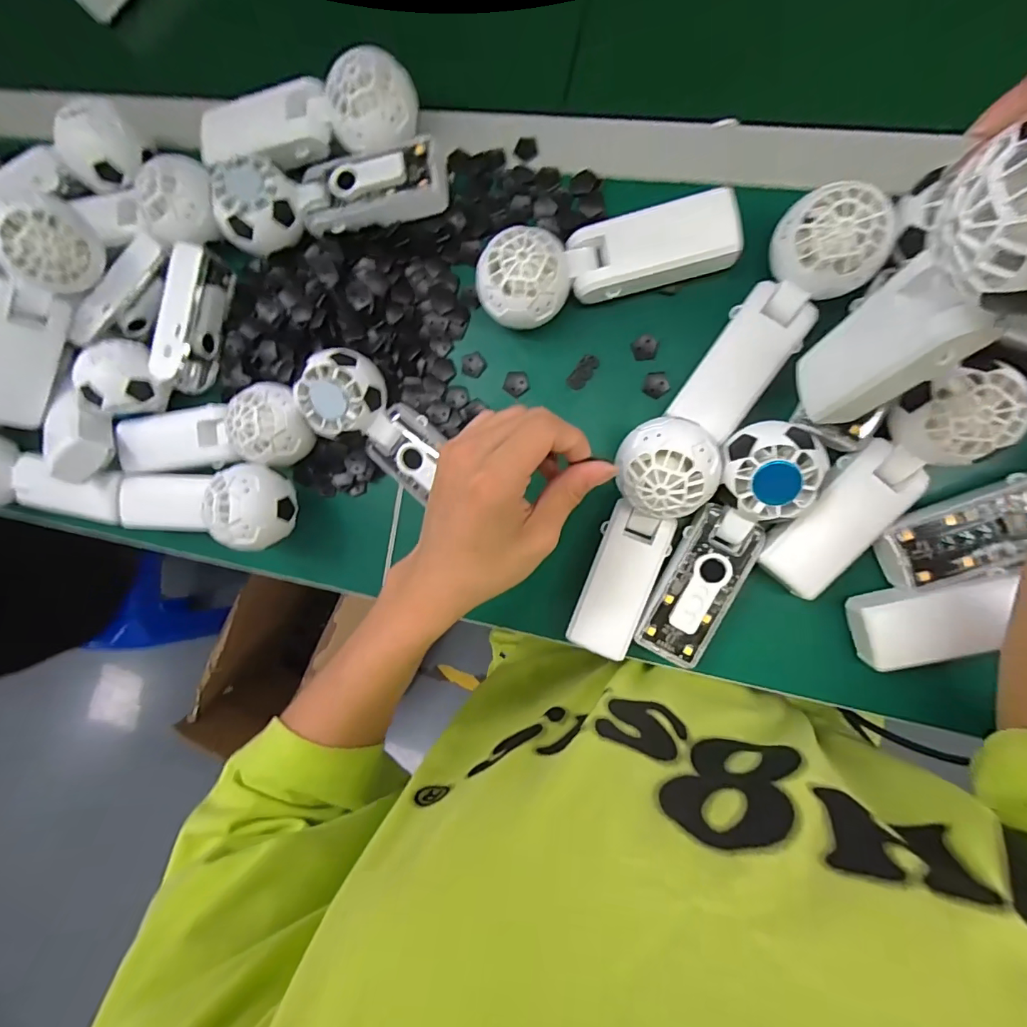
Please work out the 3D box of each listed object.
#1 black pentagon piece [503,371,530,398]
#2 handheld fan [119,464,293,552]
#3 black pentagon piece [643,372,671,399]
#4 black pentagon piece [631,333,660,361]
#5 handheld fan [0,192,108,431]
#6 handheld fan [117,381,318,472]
[{"bbox_3d":[0.003,-0.101,0.374,0.019,0.004,0.019,37,96,8],"label":"black pentagon piece"},{"bbox_3d":[-0.247,-0.005,0.389,0.169,0.055,0.061,1,91,30],"label":"handheld fan"},{"bbox_3d":[0.105,-0.095,0.357,0.018,0.004,0.018,-4,90,10],"label":"black pentagon piece"},{"bbox_3d":[0.096,-0.122,0.355,0.019,0.004,0.017,-3,90,10],"label":"black pentagon piece"},{"bbox_3d":[-0.368,-0.144,0.363,0.046,0.068,0.180,33,96,8],"label":"handheld fan"},{"bbox_3d":[-0.239,-0.065,0.390,0.168,0.051,0.058,-2,90,23],"label":"handheld fan"}]

